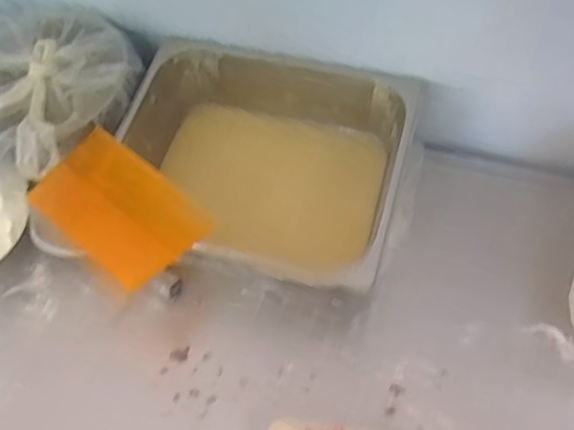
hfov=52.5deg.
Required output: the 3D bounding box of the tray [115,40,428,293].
[{"bbox_3d":[-0.027,-0.056,0.681,0.318,0.116,0.257,15,63,12],"label":"tray"}]

